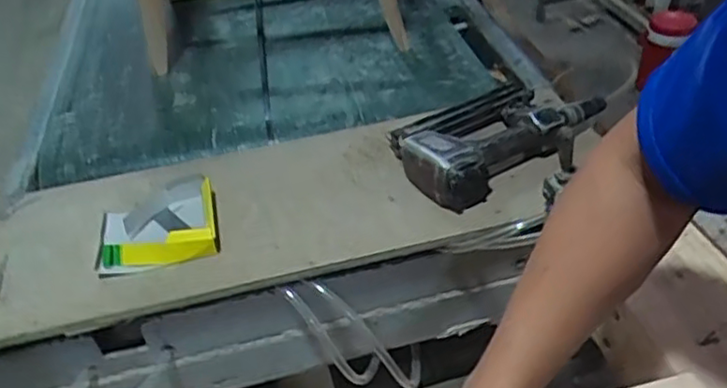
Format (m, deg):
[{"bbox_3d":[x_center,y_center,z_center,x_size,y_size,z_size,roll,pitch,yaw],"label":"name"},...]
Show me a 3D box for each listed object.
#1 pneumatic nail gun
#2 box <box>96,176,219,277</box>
[{"bbox_3d":[0.164,-0.094,0.841,0.282,0.061,0.160,-29,46,-26],"label":"pneumatic nail gun"},{"bbox_3d":[-0.243,0.029,0.772,0.130,0.032,0.129,-12,41,-8],"label":"box"}]

